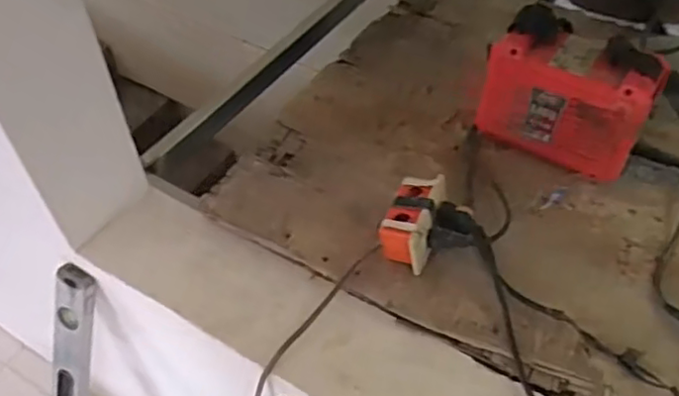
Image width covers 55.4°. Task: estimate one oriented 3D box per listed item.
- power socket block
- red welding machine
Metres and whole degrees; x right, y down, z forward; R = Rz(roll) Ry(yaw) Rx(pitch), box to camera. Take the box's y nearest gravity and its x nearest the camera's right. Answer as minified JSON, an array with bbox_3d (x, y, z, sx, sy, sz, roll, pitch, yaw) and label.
[{"bbox_3d":[0.096,0.030,0.822,0.068,0.063,0.116,16,51,14],"label":"power socket block"},{"bbox_3d":[0.315,-0.141,0.892,0.215,0.169,0.115,27,56,20],"label":"red welding machine"}]

